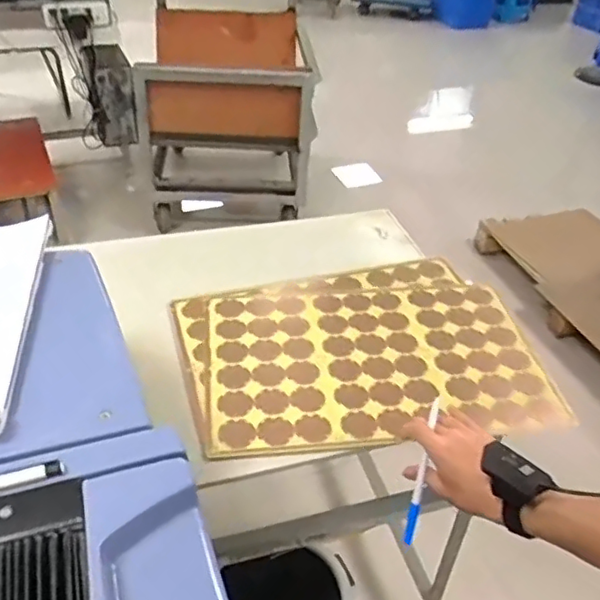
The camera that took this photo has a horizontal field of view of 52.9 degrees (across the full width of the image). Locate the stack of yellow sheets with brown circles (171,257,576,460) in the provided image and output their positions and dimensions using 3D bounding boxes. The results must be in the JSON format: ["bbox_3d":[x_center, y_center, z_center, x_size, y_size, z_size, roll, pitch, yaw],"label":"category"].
[{"bbox_3d":[0.083,0.064,0.867,0.488,0.011,0.350,-4,39,-8],"label":"stack of yellow sheets with brown circles"}]

